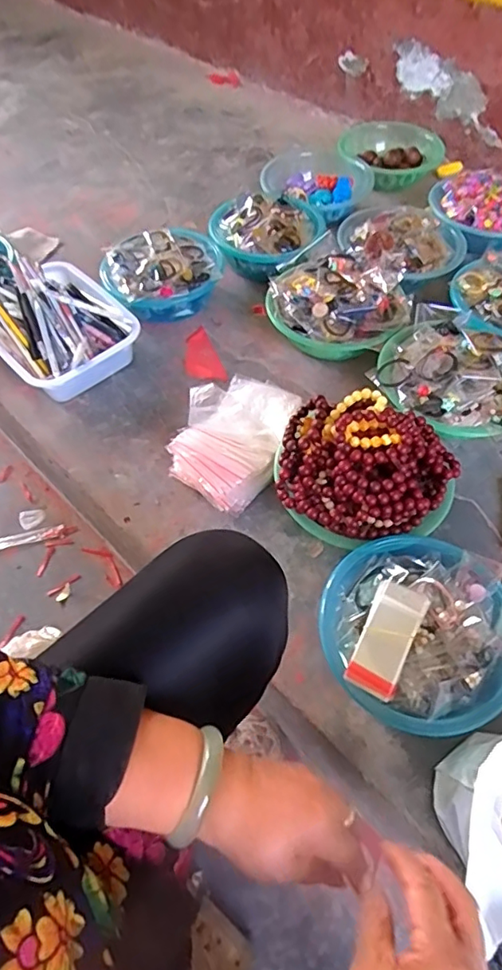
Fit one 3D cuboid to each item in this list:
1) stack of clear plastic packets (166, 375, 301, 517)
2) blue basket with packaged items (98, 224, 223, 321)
[{"bbox_3d":[-0.033,-0.076,0.826,0.162,0.073,0.240,16,58,11],"label":"stack of clear plastic packets"},{"bbox_3d":[-0.159,-0.383,1.004,0.212,0.104,0.185,-23,59,-15],"label":"blue basket with packaged items"}]

